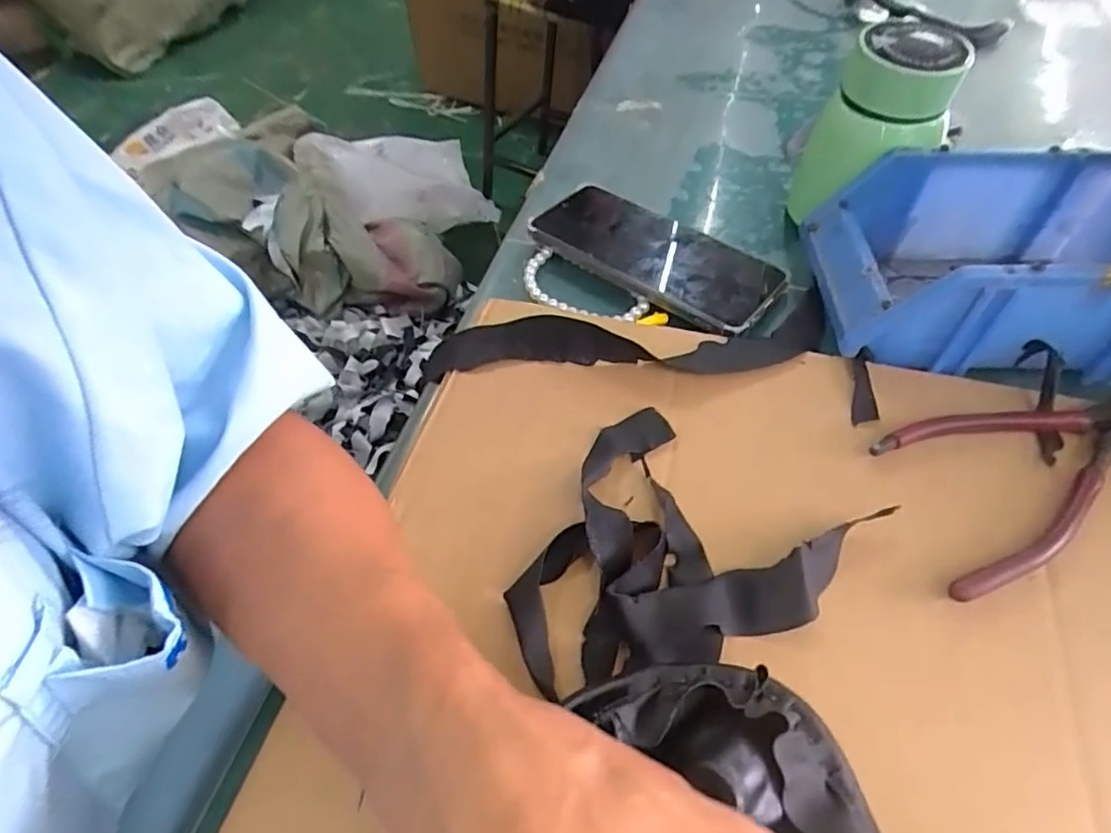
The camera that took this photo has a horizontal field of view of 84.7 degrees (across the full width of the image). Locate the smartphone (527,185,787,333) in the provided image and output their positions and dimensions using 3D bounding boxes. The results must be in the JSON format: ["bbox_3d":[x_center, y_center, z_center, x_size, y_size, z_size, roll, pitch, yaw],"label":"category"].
[{"bbox_3d":[0.062,-0.112,0.393,0.164,0.009,0.075,33,61,23],"label":"smartphone"}]

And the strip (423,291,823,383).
[{"bbox_3d":[0.046,-0.044,0.350,0.241,0.030,0.054,-7,53,-3],"label":"strip"}]

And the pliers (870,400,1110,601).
[{"bbox_3d":[0.231,0.022,0.295,0.165,0.008,0.078,-20,56,-13],"label":"pliers"}]

